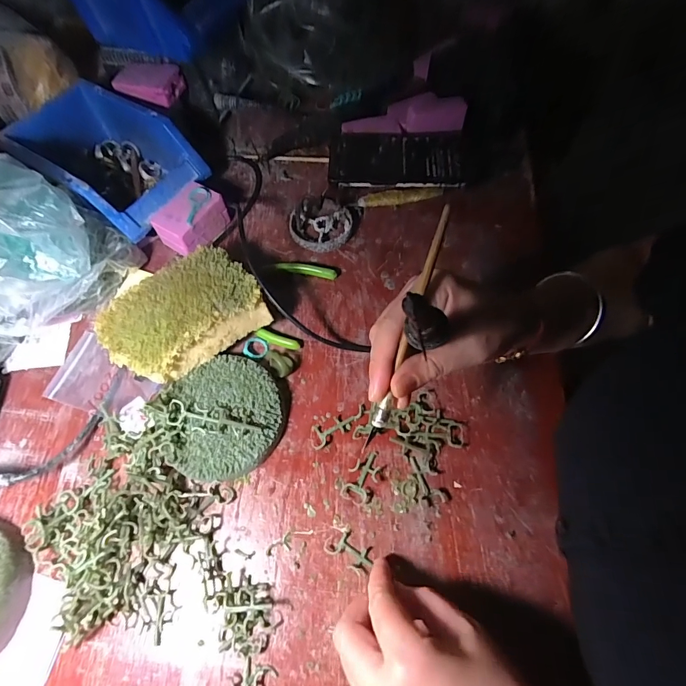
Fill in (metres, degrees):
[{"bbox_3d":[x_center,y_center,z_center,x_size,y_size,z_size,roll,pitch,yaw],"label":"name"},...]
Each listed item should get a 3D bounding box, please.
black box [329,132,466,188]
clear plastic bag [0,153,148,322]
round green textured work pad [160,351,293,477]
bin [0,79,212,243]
[{"bbox_3d":[0.062,-0.215,0.475,0.149,0.029,0.094,0,63,3],"label":"black box"},{"bbox_3d":[-0.296,-0.114,0.334,0.132,0.187,0.126,31,69,17],"label":"clear plastic bag"},{"bbox_3d":[-0.096,0.060,0.344,0.093,0.030,0.100,-1,63,2],"label":"round green textured work pad"},{"bbox_3d":[-0.276,-0.209,0.456,0.227,0.079,0.122,30,68,17],"label":"bin"}]

